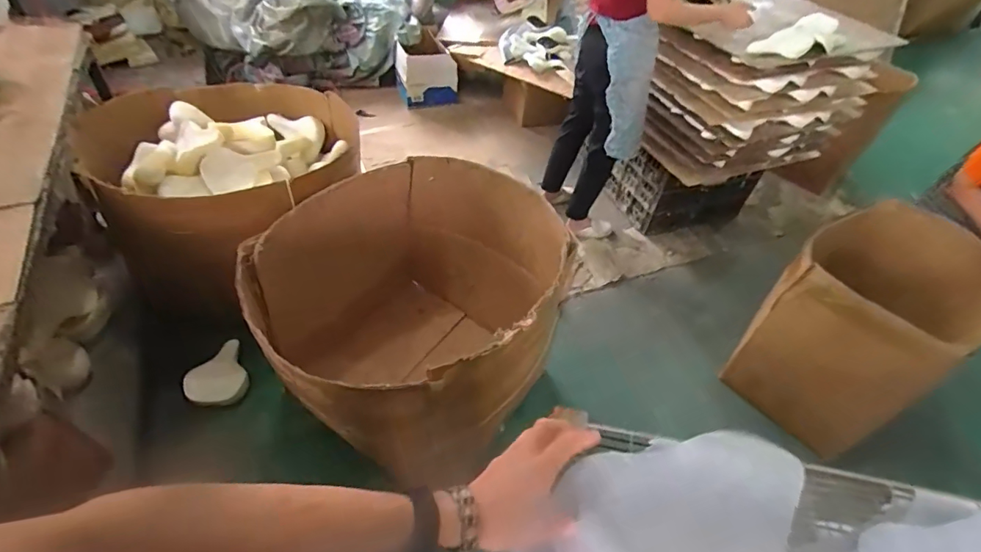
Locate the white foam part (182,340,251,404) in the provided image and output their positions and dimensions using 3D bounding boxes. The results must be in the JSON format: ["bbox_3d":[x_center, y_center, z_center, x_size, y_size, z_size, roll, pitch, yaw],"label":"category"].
[{"bbox_3d":[-0.890,0.338,1.579,0.175,0.034,0.211,35,64,10],"label":"white foam part"}]

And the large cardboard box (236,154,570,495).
[{"bbox_3d":[-0.228,0.133,1.492,0.783,0.657,0.873,19,48,11],"label":"large cardboard box"}]

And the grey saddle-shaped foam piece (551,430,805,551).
[{"bbox_3d":[0.208,0.247,0.491,0.248,0.053,0.207,12,47,4],"label":"grey saddle-shaped foam piece"}]

